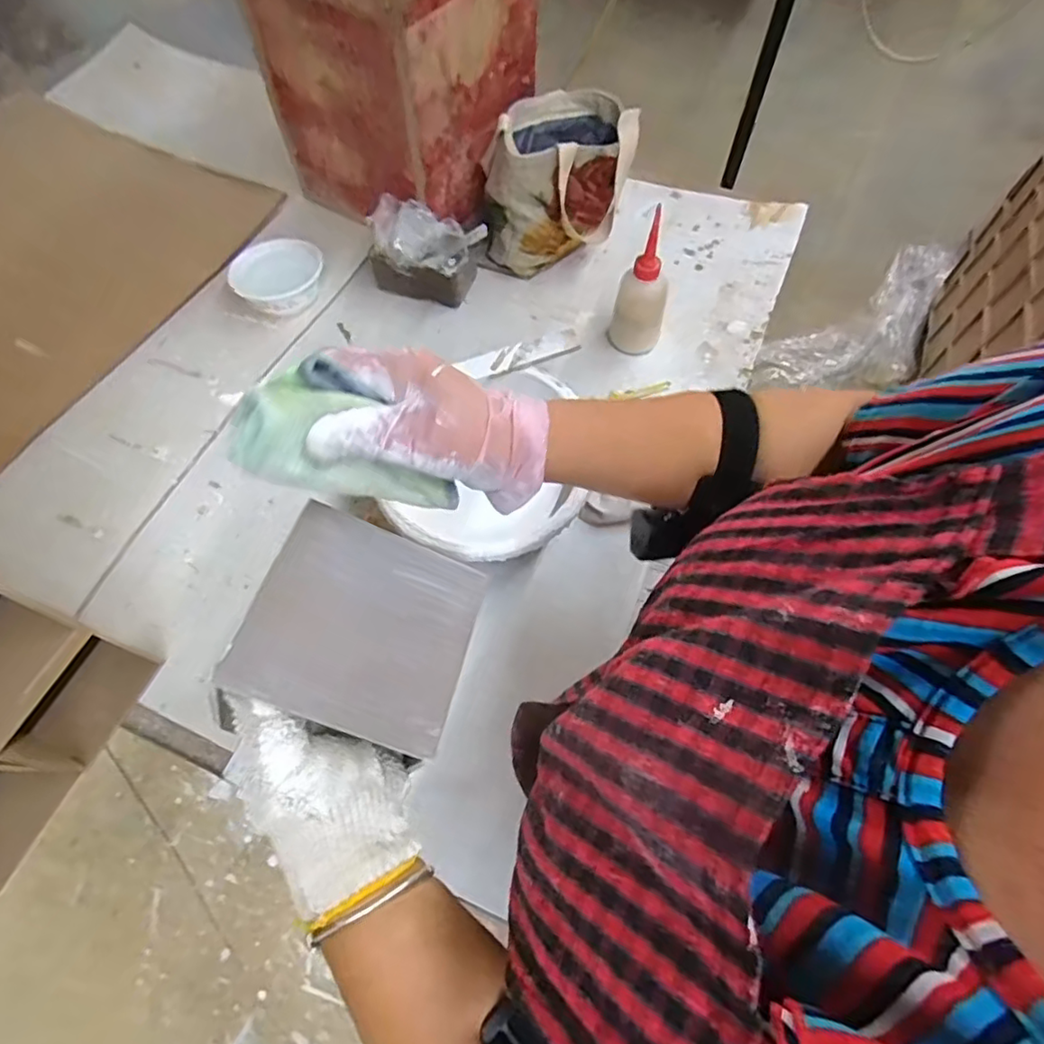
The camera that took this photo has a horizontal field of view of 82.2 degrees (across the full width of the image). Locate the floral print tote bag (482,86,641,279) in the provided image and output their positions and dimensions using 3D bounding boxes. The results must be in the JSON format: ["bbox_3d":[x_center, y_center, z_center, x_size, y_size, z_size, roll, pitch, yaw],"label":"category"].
[{"bbox_3d":[0.041,-0.452,0.786,0.195,0.149,0.161,-11,66,-5],"label":"floral print tote bag"}]

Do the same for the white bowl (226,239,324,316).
[{"bbox_3d":[-0.312,-0.311,0.774,0.110,0.057,0.086,0,65,1],"label":"white bowl"}]

